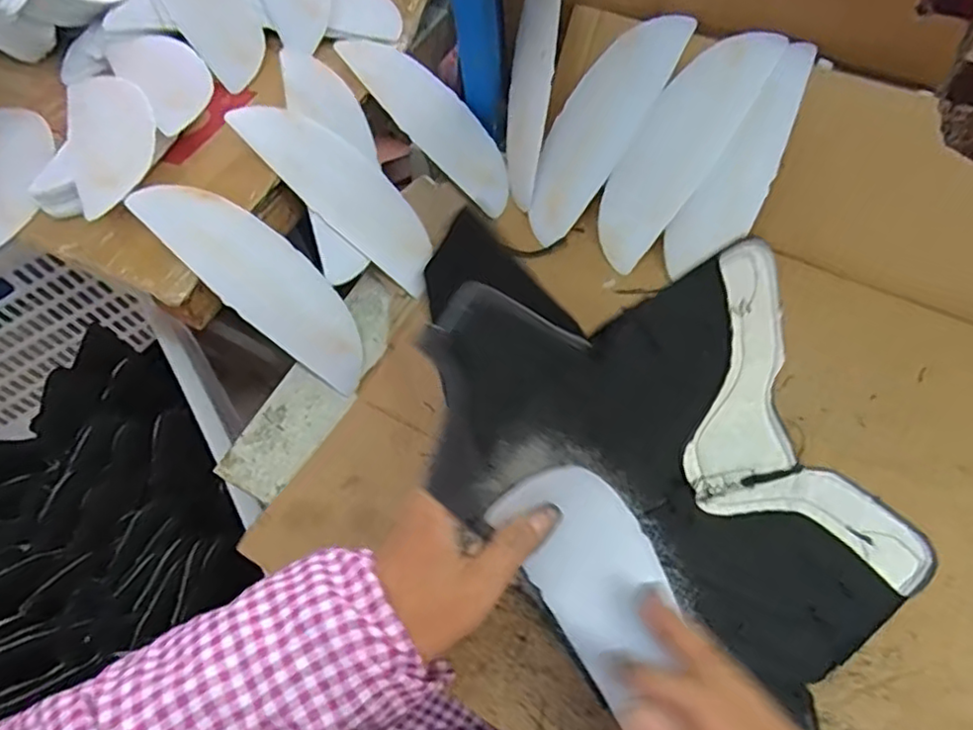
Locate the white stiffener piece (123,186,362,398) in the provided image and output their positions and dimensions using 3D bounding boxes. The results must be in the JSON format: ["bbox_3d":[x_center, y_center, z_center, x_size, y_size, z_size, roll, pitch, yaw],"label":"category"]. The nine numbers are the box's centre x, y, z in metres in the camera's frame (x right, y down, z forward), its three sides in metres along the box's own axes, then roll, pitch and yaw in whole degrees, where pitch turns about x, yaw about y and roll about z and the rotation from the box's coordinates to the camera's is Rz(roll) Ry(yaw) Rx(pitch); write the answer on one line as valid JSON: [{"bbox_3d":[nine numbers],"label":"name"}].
[{"bbox_3d":[-0.161,-0.062,0.482,0.192,0.015,0.062,41,86,-14],"label":"white stiffener piece"}]

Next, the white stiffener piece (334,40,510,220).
[{"bbox_3d":[-0.044,-0.214,0.575,0.188,0.004,0.067,44,63,-5],"label":"white stiffener piece"}]

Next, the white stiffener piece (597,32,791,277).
[{"bbox_3d":[0.144,-0.165,0.504,0.063,0.007,0.190,38,101,21],"label":"white stiffener piece"}]

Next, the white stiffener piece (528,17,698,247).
[{"bbox_3d":[0.087,-0.189,0.526,0.062,0.008,0.188,35,100,20],"label":"white stiffener piece"}]

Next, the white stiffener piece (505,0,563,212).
[{"bbox_3d":[0.036,-0.230,0.537,0.009,0.190,0.059,-4,23,-28],"label":"white stiffener piece"}]

